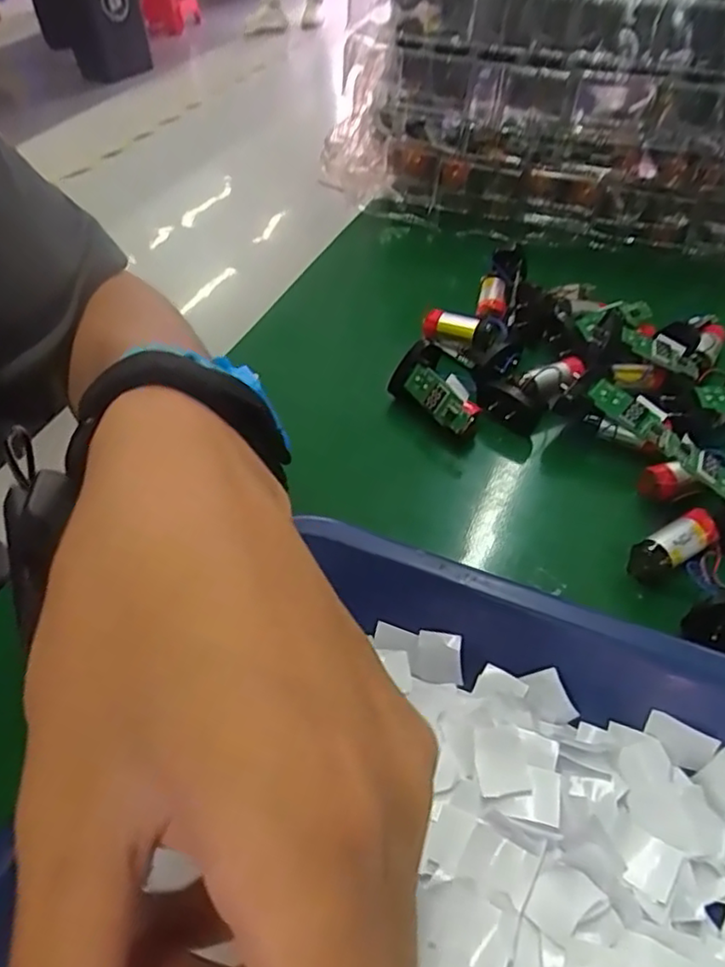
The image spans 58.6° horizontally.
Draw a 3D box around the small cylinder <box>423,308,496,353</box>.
[{"bbox_3d":[0.050,-0.081,0.338,0.040,0.011,0.015,14,50,18],"label":"small cylinder"}]

